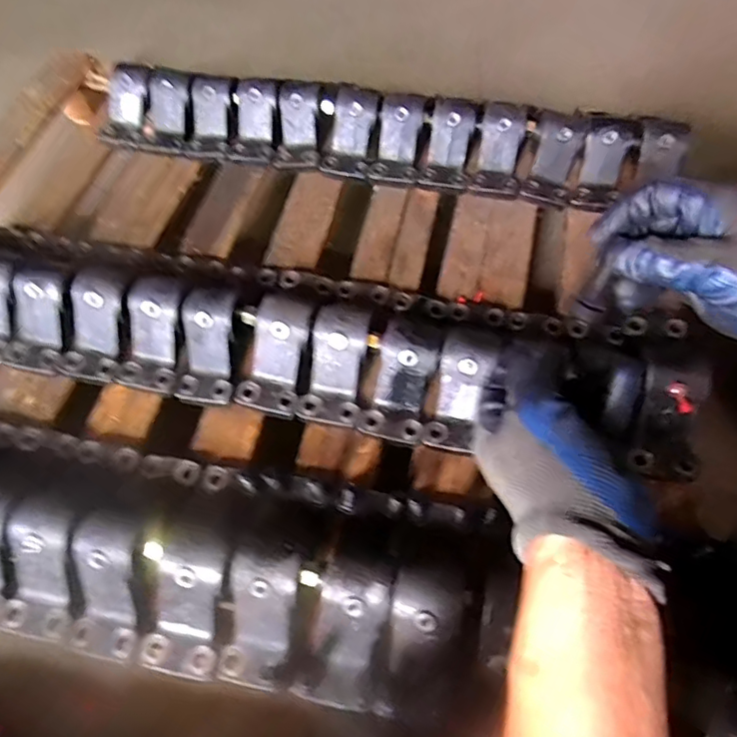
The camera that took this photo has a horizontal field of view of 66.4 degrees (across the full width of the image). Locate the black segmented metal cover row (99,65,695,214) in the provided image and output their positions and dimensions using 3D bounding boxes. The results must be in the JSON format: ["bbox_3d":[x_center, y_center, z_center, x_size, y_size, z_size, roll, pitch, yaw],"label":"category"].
[{"bbox_3d":[0.022,-0.402,0.952,0.965,0.090,0.163,11,62,6],"label":"black segmented metal cover row"}]

